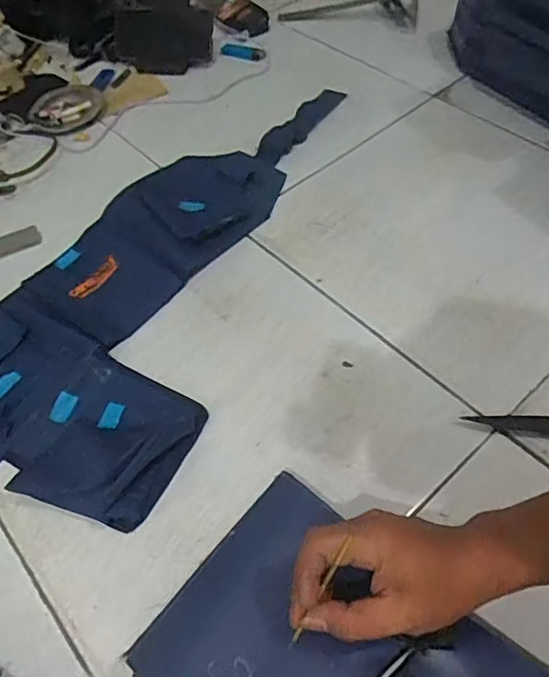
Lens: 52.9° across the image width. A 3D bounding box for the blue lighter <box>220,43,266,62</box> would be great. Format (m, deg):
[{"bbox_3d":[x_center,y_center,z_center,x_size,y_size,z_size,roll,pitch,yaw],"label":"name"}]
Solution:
[{"bbox_3d":[-0.054,-0.493,0.949,0.075,0.013,0.024,6,54,-8],"label":"blue lighter"}]

